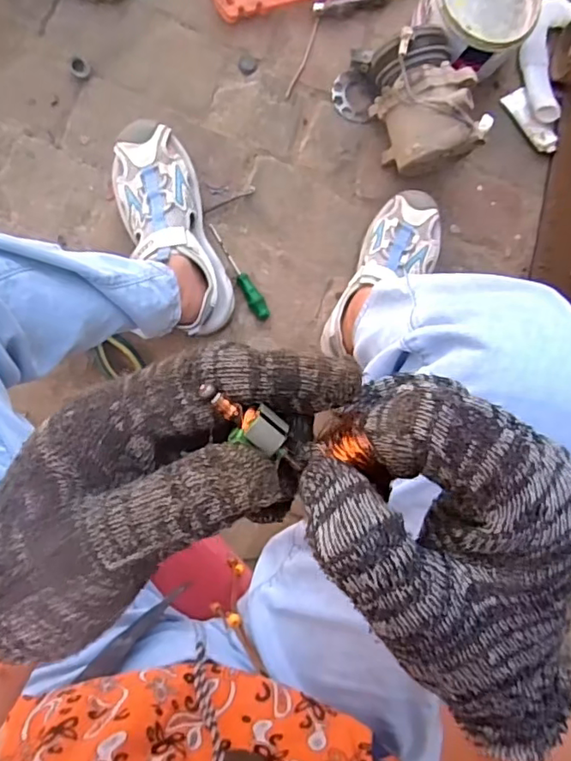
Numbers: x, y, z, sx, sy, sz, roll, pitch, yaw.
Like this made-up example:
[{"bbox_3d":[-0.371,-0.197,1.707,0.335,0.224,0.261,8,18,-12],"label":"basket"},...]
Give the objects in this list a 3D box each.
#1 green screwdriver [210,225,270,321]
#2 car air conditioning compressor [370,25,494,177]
[{"bbox_3d":[-0.065,-0.151,0.794,0.020,0.018,0.147,-31,94,-9],"label":"green screwdriver"},{"bbox_3d":[0.189,-0.381,0.775,0.113,0.137,0.172,-20,92,-9],"label":"car air conditioning compressor"}]

